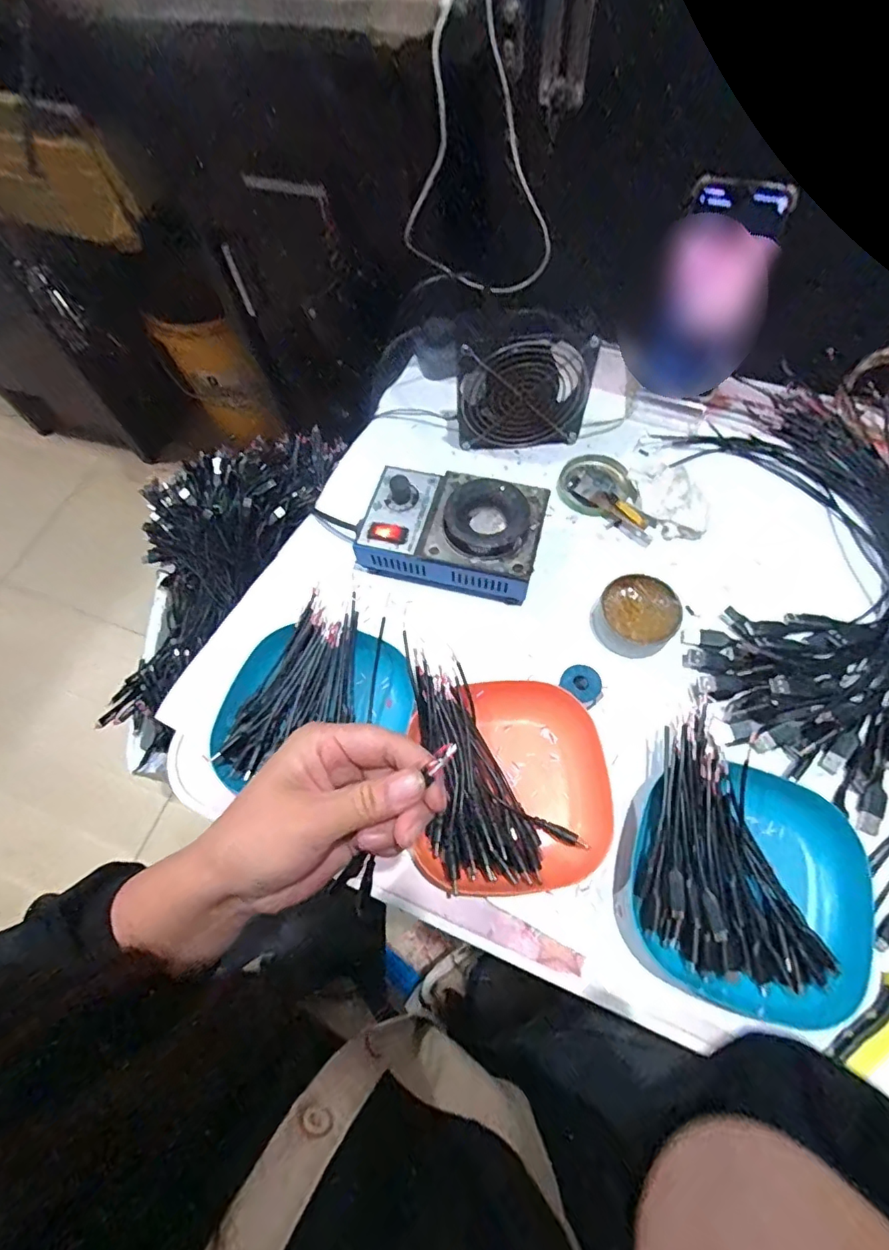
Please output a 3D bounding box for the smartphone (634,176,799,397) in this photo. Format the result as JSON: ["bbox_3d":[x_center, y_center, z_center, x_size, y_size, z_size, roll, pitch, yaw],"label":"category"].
[{"bbox_3d":[0.240,-0.297,0.485,0.083,0.164,0.006,15,43,7],"label":"smartphone"}]

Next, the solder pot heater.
[{"bbox_3d":[0.007,-0.082,0.462,0.148,0.065,0.095,13,67,9],"label":"solder pot heater"}]

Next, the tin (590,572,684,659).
[{"bbox_3d":[0.158,-0.008,0.436,0.062,0.025,0.063,-1,65,3],"label":"tin"}]

